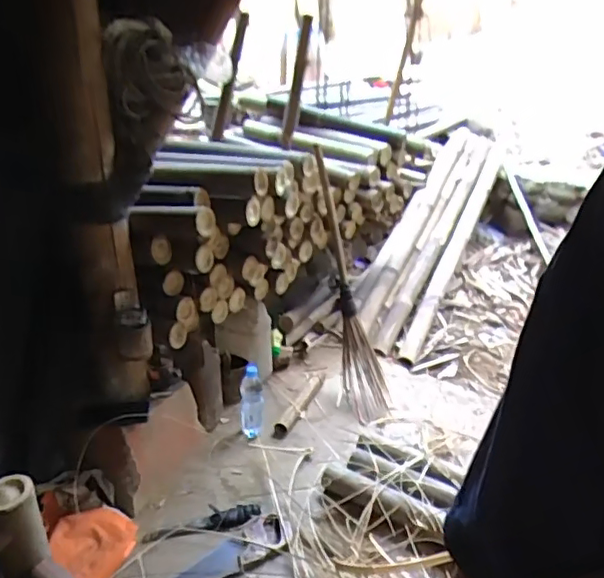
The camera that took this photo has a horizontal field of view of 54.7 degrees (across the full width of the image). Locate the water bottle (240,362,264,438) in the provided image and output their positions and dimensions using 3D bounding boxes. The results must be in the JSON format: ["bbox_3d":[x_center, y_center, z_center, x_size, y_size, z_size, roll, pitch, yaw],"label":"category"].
[{"bbox_3d":[-0.147,0.315,1.697,0.066,0.217,0.055,-1,27,-2],"label":"water bottle"}]

